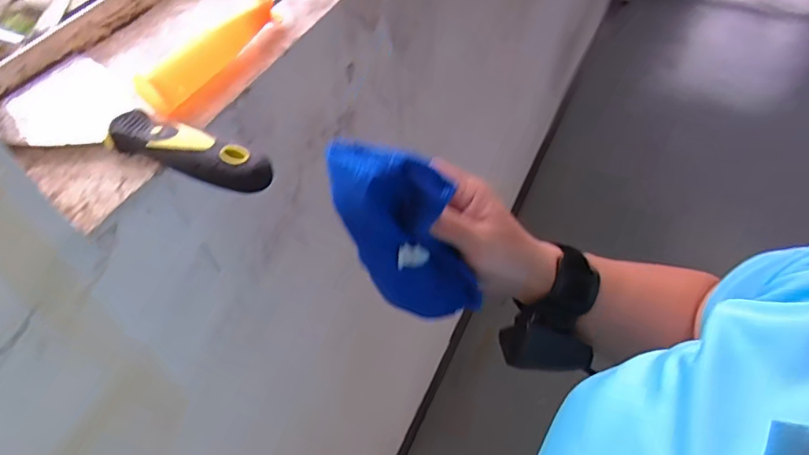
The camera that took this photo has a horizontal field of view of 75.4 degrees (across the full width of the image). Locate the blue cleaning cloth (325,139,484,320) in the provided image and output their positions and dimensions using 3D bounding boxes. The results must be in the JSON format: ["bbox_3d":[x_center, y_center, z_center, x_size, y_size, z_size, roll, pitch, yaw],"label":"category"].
[{"bbox_3d":[0.002,0.008,0.346,0.060,0.141,0.043,10,49,40],"label":"blue cleaning cloth"}]

